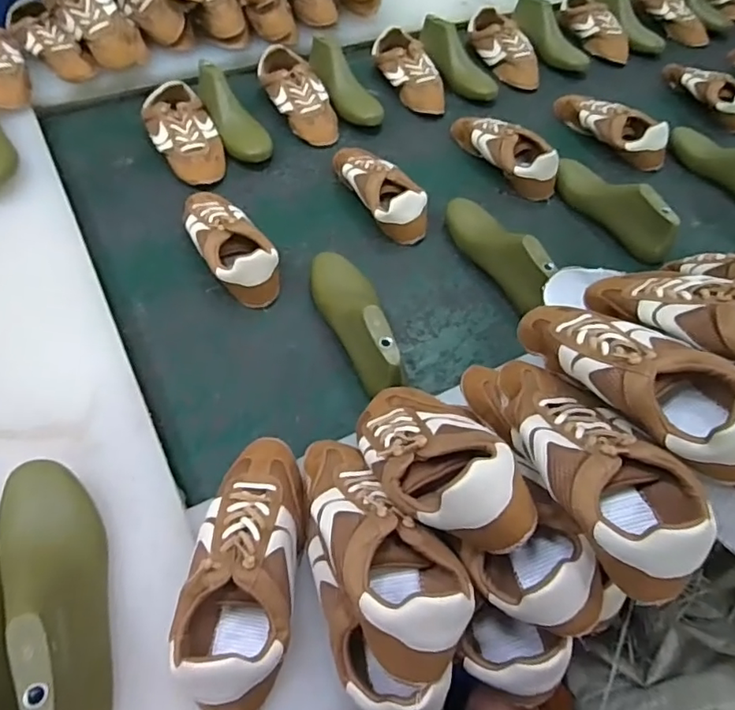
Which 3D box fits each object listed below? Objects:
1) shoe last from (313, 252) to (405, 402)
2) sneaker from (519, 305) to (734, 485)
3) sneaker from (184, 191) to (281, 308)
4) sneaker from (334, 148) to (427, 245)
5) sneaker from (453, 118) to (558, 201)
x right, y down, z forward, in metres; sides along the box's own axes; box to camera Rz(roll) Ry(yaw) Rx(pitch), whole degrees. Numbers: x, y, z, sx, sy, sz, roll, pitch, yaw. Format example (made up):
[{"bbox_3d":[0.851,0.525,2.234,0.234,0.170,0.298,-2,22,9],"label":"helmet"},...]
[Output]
[{"bbox_3d":[-0.021,-0.054,0.724,0.078,0.096,0.249,-10,56,-10],"label":"shoe last"},{"bbox_3d":[0.232,0.014,0.492,0.088,0.080,0.240,-28,46,-21],"label":"sneaker"},{"bbox_3d":[-0.208,-0.166,0.808,0.090,0.072,0.237,-29,62,-21],"label":"sneaker"},{"bbox_3d":[0.017,-0.274,0.904,0.094,0.071,0.231,-26,60,-20],"label":"sneaker"},{"bbox_3d":[0.239,-0.365,0.983,0.075,0.074,0.234,-32,63,-23],"label":"sneaker"}]

